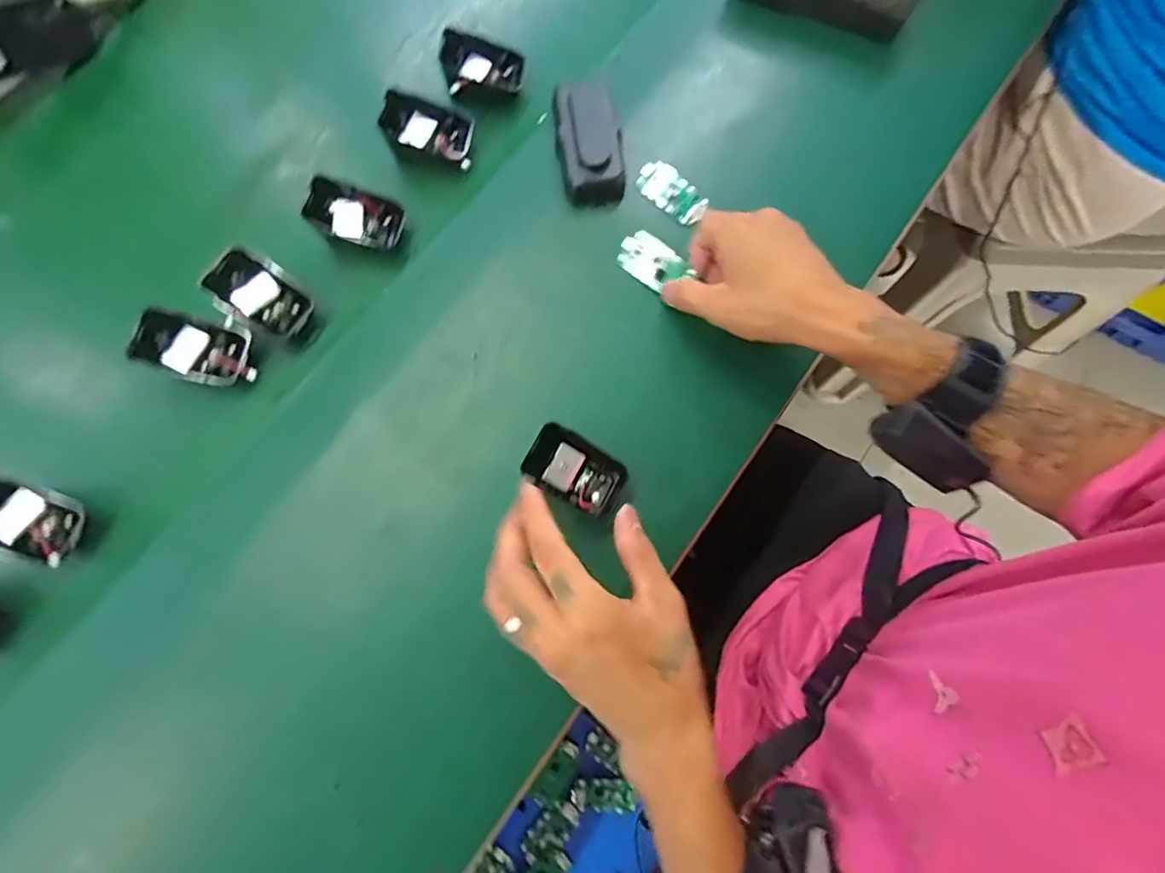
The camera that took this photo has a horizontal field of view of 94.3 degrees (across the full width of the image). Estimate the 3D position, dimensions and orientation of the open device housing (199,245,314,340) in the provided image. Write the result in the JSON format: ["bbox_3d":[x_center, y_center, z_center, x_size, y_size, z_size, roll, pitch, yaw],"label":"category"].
[{"bbox_3d":[-0.234,-0.104,0.393,0.065,0.023,0.046,34,80,-31],"label":"open device housing"}]

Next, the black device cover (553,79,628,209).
[{"bbox_3d":[0.005,-0.239,0.441,0.051,0.031,0.110,-11,76,-1],"label":"black device cover"}]

